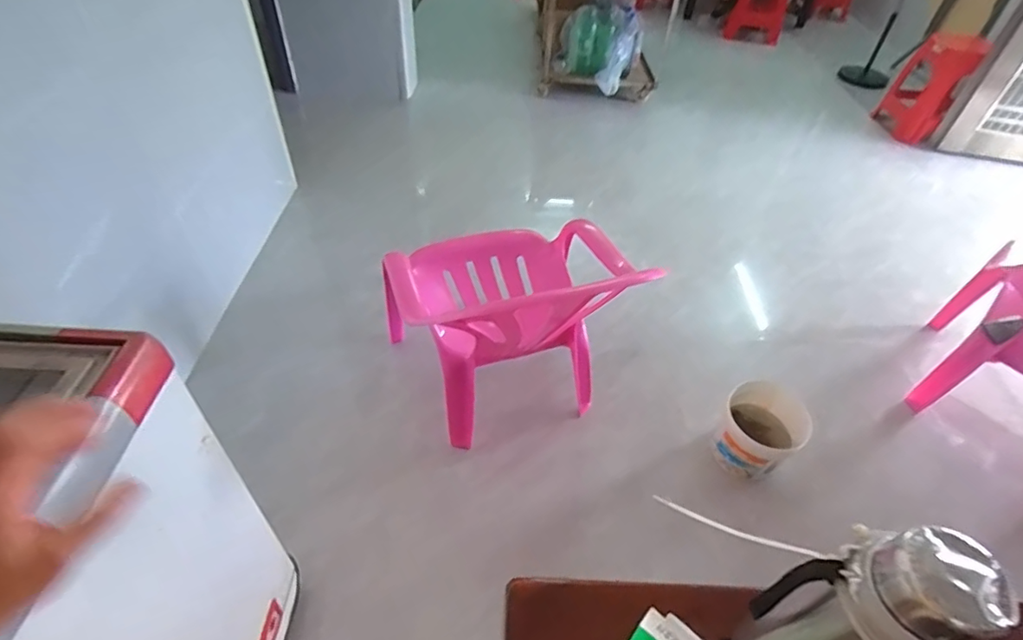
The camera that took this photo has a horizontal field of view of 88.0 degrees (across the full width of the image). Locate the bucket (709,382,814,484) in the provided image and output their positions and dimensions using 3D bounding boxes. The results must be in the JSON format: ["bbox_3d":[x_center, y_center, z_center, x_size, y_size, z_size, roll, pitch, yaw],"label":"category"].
[{"bbox_3d":[0.653,0.308,1.419,0.194,0.203,0.199,2,48,-2],"label":"bucket"}]

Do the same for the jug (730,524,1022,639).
[{"bbox_3d":[0.264,0.255,0.424,0.089,0.270,0.089,2,46,-2],"label":"jug"}]

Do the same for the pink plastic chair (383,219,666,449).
[{"bbox_3d":[-0.046,-0.051,1.331,0.536,0.617,0.576,-5,46,-9],"label":"pink plastic chair"}]

